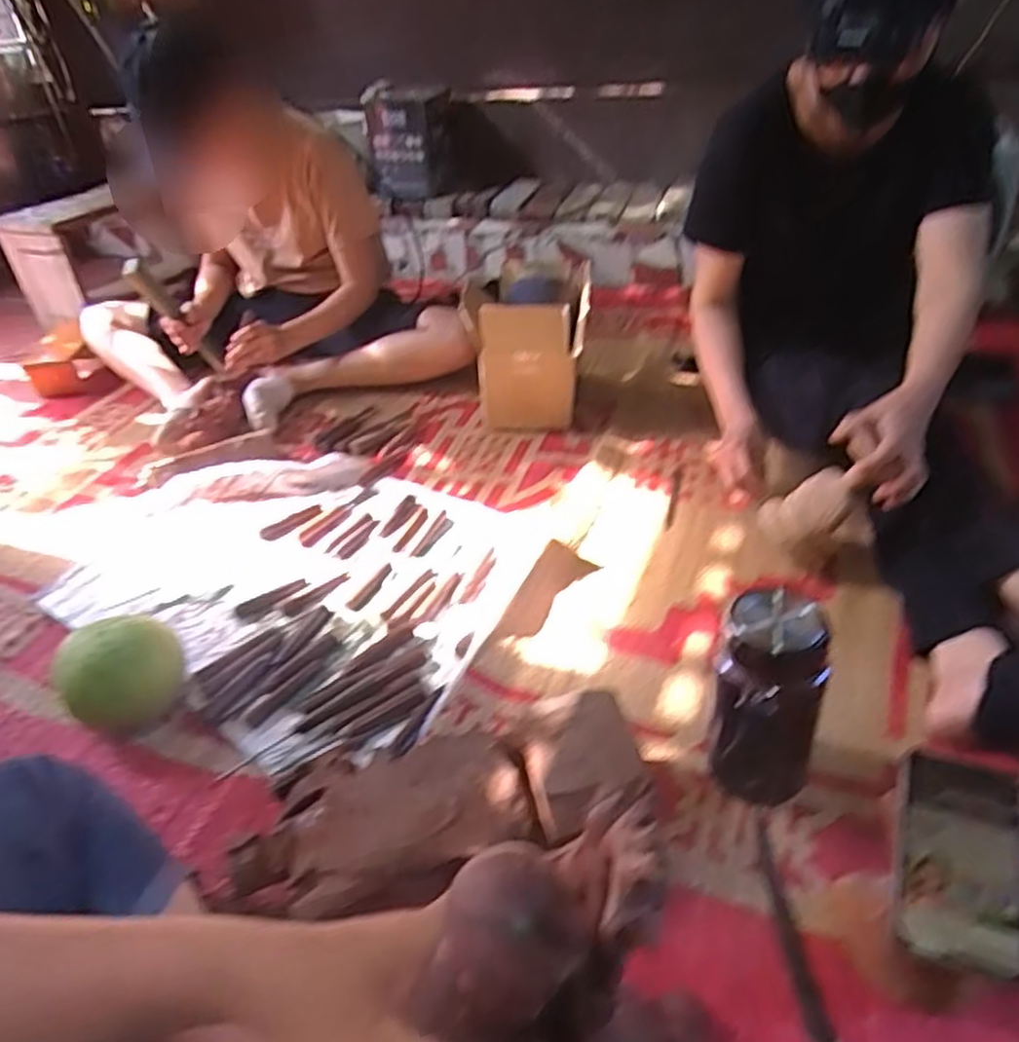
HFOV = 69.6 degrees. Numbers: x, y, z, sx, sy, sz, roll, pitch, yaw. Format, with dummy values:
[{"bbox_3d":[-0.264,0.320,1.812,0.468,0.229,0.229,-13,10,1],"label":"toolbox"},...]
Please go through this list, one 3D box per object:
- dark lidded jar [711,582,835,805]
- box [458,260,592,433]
[{"bbox_3d":[0.233,0.175,0.673,0.096,0.216,0.096,14,42,25],"label":"dark lidded jar"},{"bbox_3d":[0.042,-0.323,1.352,0.216,0.231,0.234,1,39,10],"label":"box"}]

